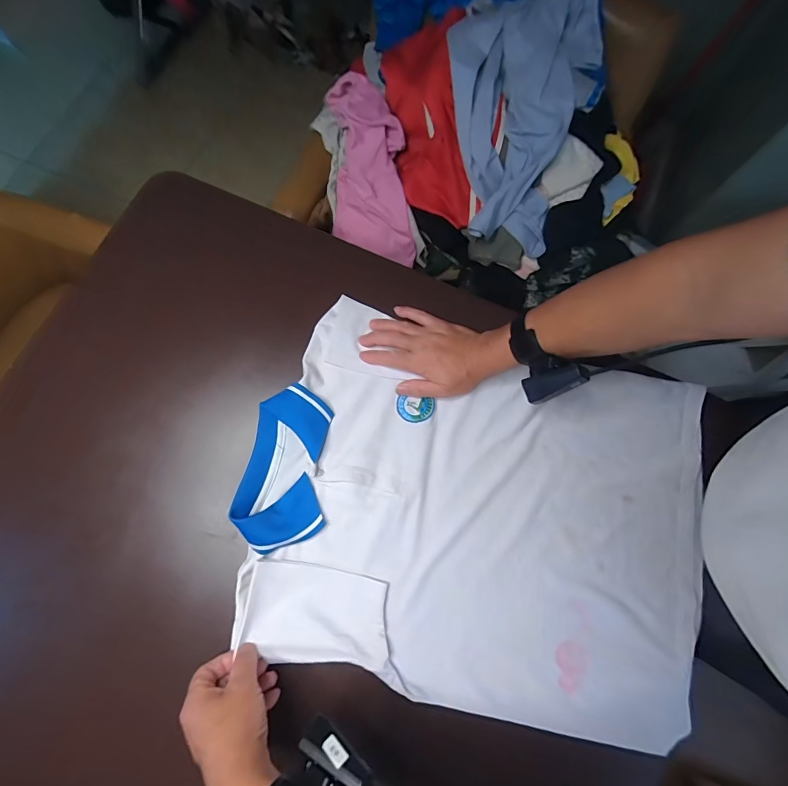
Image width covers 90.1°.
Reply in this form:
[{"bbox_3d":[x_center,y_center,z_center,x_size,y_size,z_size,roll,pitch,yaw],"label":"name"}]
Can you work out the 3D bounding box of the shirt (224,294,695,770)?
[{"bbox_3d":[0.105,0.143,0.510,0.578,0.020,0.440,15,76,2],"label":"shirt"}]

